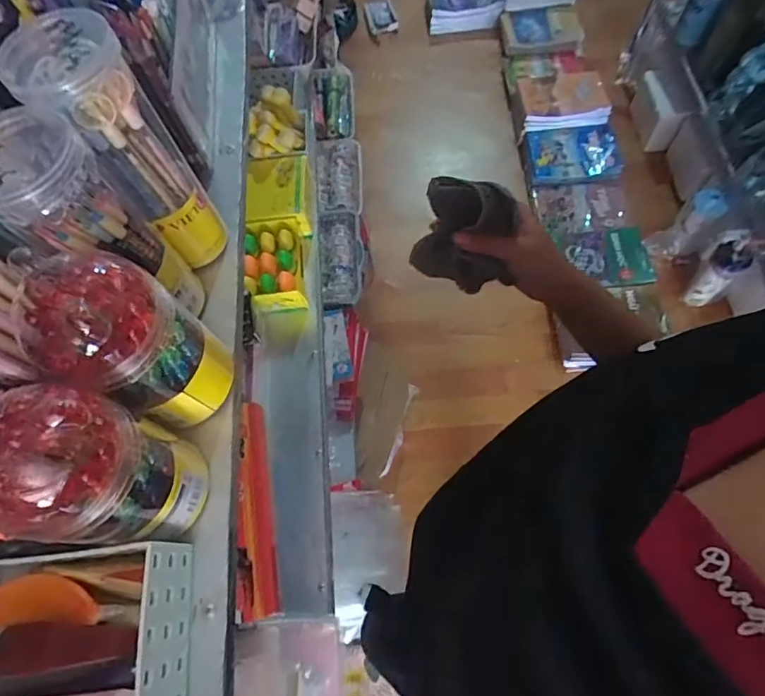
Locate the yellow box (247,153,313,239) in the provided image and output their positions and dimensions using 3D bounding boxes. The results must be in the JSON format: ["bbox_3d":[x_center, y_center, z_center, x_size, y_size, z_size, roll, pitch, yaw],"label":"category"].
[{"bbox_3d":[-0.182,-0.268,0.877,0.103,0.053,0.143,-5,67,1],"label":"yellow box"}]

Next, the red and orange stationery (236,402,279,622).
[{"bbox_3d":[-0.127,0.155,0.505,0.030,0.036,0.200,-11,67,-1],"label":"red and orange stationery"}]

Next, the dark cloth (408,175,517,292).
[{"bbox_3d":[0.074,-0.099,0.464,0.090,0.117,0.037,16,69,9],"label":"dark cloth"}]

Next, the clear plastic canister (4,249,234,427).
[{"bbox_3d":[-0.161,-0.003,0.330,0.074,0.146,0.075,19,70,11],"label":"clear plastic canister"}]

